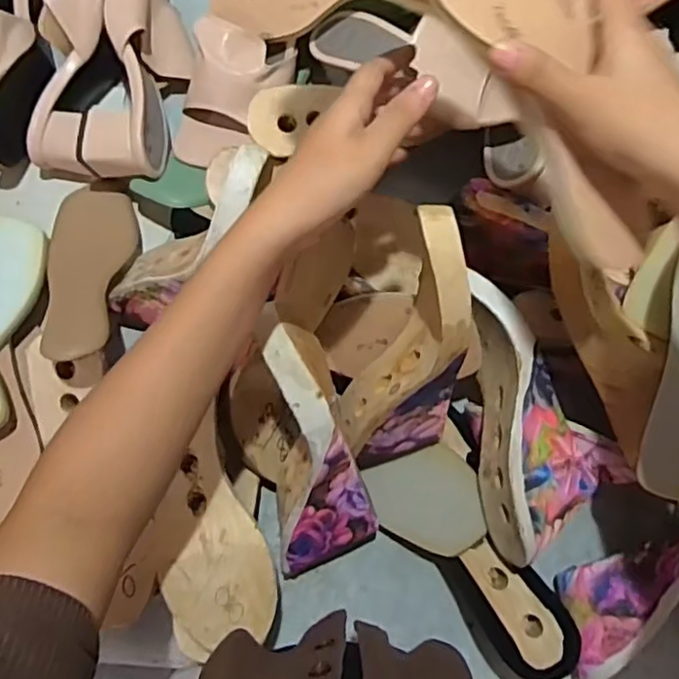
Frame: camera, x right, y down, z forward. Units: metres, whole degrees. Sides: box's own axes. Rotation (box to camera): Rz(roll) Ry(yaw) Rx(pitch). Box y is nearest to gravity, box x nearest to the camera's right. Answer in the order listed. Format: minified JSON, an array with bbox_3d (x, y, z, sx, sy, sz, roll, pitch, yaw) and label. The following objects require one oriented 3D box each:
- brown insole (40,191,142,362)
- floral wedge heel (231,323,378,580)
[{"bbox_3d":[-0.226,-0.056,0.570,0.076,0.034,0.204,-9,49,-1],"label":"brown insole"},{"bbox_3d":[-0.036,0.085,0.492,0.089,0.135,0.170,-17,80,-2],"label":"floral wedge heel"}]

